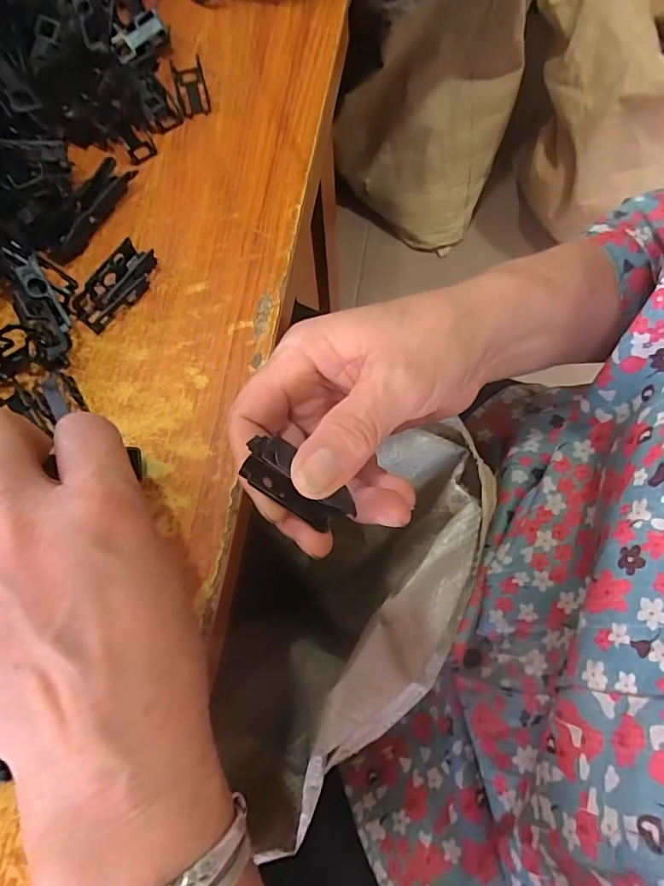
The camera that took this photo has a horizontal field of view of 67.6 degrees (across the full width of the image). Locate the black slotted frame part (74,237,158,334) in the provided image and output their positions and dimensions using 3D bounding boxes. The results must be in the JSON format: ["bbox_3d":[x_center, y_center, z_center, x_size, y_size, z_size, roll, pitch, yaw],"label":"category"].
[{"bbox_3d":[-0.119,-0.087,0.274,0.022,0.013,0.052,32,77,12],"label":"black slotted frame part"}]

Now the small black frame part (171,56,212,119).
[{"bbox_3d":[-0.090,-0.227,0.316,0.019,0.007,0.041,-14,72,-2],"label":"small black frame part"}]

